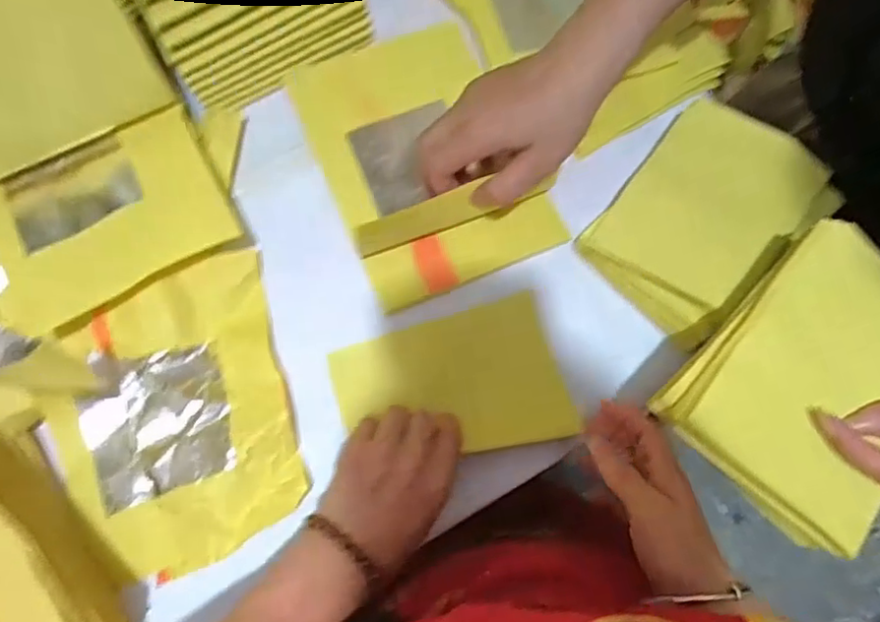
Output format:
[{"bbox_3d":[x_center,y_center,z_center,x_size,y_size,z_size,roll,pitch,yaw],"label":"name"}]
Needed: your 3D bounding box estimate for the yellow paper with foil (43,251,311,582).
[{"bbox_3d":[-0.188,0.073,0.440,0.162,0.019,0.201,-20,72,-7],"label":"yellow paper with foil"}]

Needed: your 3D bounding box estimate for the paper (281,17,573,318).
[{"bbox_3d":[-0.015,-0.135,0.490,0.154,0.051,0.228,-22,72,-8],"label":"paper"}]

